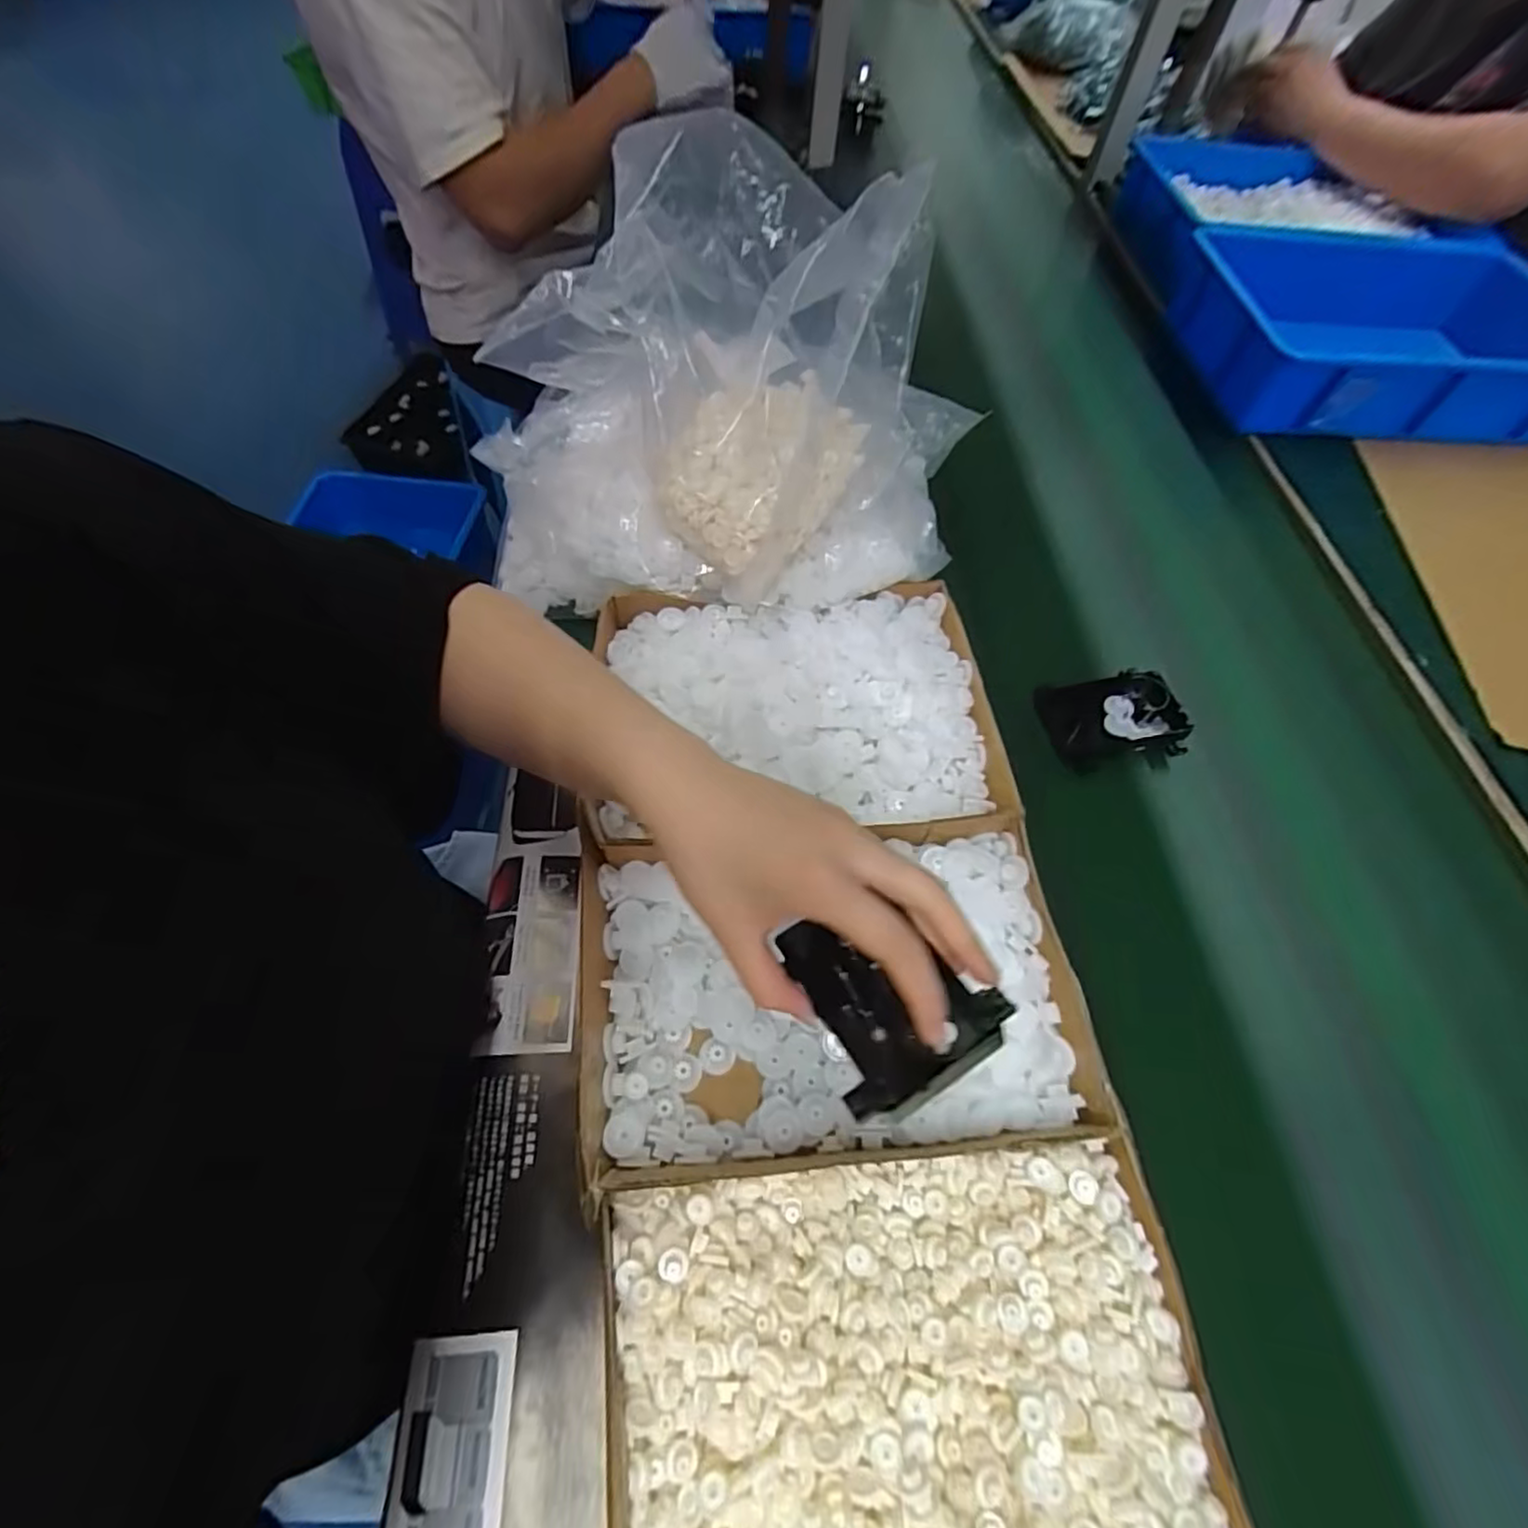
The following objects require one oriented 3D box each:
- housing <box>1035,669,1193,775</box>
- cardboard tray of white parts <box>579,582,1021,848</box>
[{"bbox_3d":[0.276,-0.035,0.533,0.090,0.039,0.072,-4,59,-7],"label":"housing"},{"bbox_3d":[0.021,-0.037,0.481,0.277,0.047,0.200,-3,59,-6],"label":"cardboard tray of white parts"}]

